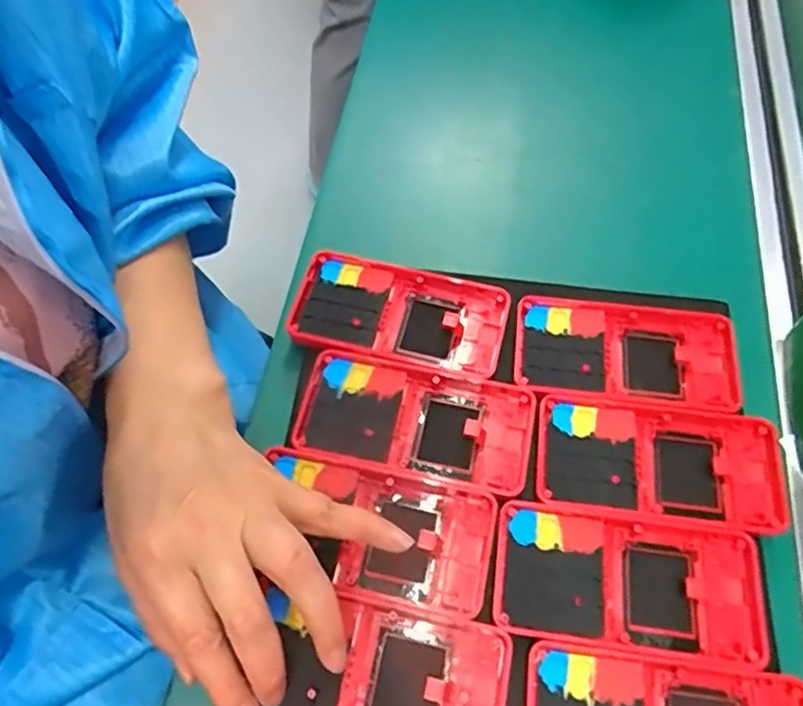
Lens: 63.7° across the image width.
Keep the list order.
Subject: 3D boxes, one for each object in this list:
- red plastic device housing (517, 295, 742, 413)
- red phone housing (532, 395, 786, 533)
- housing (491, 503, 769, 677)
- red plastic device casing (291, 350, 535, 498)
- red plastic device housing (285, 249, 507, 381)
[{"bbox_3d":[0.130,0.000,0.367,0.125,0.009,0.063,7,62,1],"label":"red plastic device housing"},{"bbox_3d":[0.136,0.058,0.336,0.128,0.011,0.062,8,62,2],"label":"red phone housing"},{"bbox_3d":[0.109,0.109,0.307,0.126,0.011,0.061,10,62,3],"label":"housing"},{"bbox_3d":[0.007,0.037,0.346,0.123,0.008,0.062,12,62,4],"label":"red plastic device casing"},{"bbox_3d":[-0.002,-0.020,0.383,0.123,0.019,0.063,13,63,5],"label":"red plastic device housing"}]

